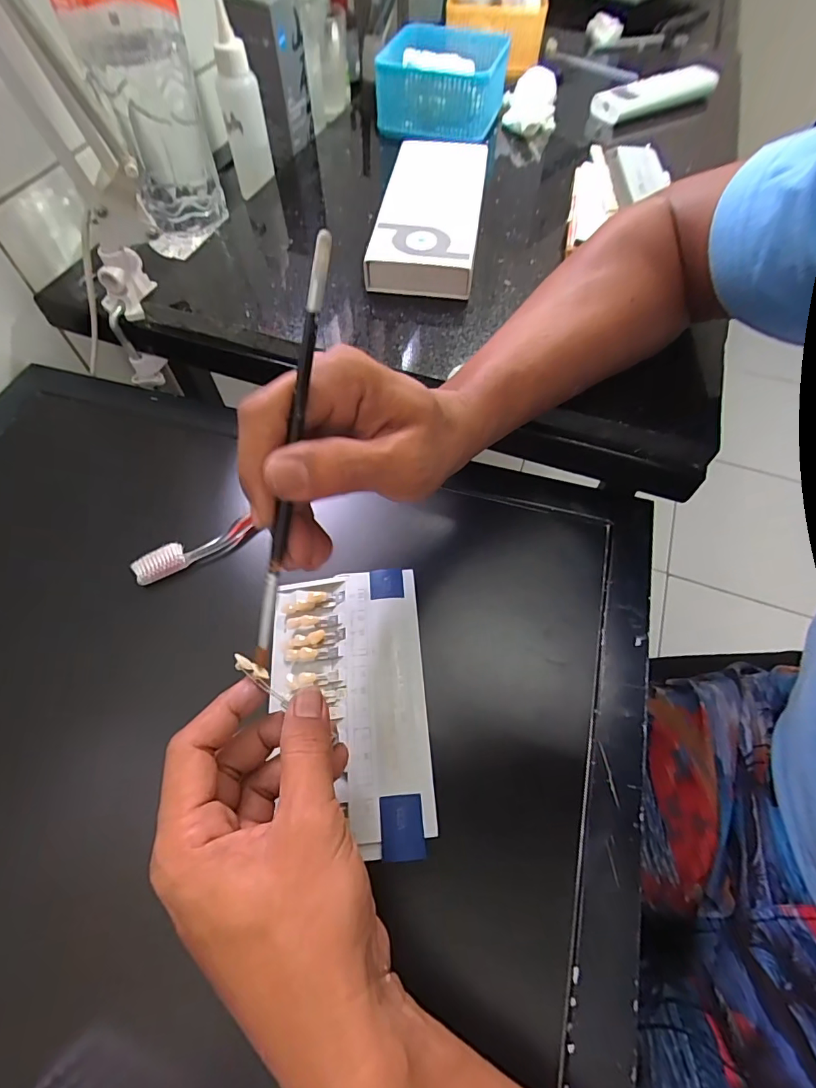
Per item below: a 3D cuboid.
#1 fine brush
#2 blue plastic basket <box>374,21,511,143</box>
[{"bbox_3d":[-0.052,-0.030,0.207,0.007,0.191,0.006,14,16,8],"label":"fine brush"},{"bbox_3d":[0.047,-0.557,0.569,0.136,0.065,0.163,12,60,7],"label":"blue plastic basket"}]

